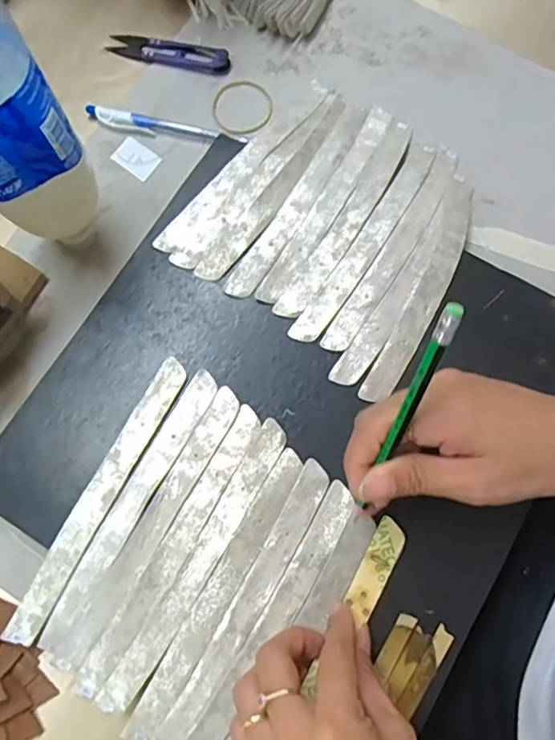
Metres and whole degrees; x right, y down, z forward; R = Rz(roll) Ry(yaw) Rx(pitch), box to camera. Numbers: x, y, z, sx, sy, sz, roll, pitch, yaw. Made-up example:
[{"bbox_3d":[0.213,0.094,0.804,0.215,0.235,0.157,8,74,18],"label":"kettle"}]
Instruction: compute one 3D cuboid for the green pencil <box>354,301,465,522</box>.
[{"bbox_3d":[0.057,0.027,0.265,0.008,0.138,0.006,17,41,4],"label":"green pencil"}]

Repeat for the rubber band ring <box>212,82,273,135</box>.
[{"bbox_3d":[-0.027,-0.205,0.440,0.047,0.004,0.049,0,76,0],"label":"rubber band ring"}]

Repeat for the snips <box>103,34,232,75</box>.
[{"bbox_3d":[-0.087,-0.256,0.453,0.100,0.010,0.023,15,76,4],"label":"snips"}]

